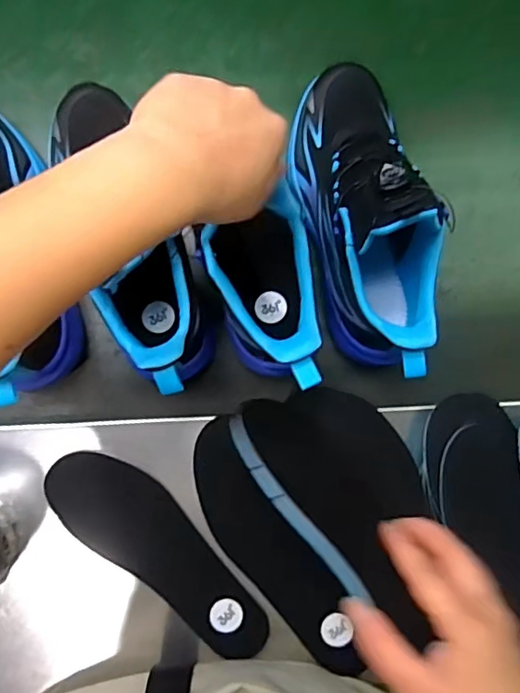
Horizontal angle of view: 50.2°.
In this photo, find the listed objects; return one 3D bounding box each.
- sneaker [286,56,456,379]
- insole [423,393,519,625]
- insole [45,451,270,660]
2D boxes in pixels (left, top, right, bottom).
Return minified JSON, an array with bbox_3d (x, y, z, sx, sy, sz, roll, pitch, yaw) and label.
[{"bbox_3d":[0.086,-0.107,0.434,0.086,0.138,0.249,-15,90,-2],"label":"sneaker"},{"bbox_3d":[0.193,0.161,0.453,0.080,0.018,0.240,-15,90,-2],"label":"insole"},{"bbox_3d":[-0.081,0.171,0.469,0.223,0.013,0.072,38,84,1],"label":"insole"}]

